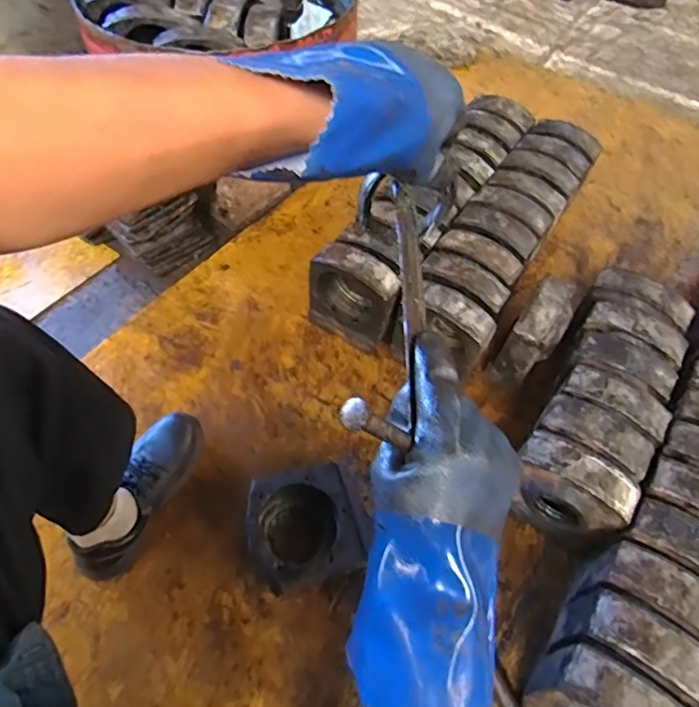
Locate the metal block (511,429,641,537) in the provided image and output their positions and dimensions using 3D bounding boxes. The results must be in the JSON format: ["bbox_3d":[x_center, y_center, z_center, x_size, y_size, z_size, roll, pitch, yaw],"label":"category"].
[{"bbox_3d":[0.329,0.224,0.837,0.169,0.193,0.083,32,59,16],"label":"metal block"}]

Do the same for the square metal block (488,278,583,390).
[{"bbox_3d":[0.350,-0.031,1.011,0.084,0.196,0.144,32,59,17],"label":"square metal block"}]

